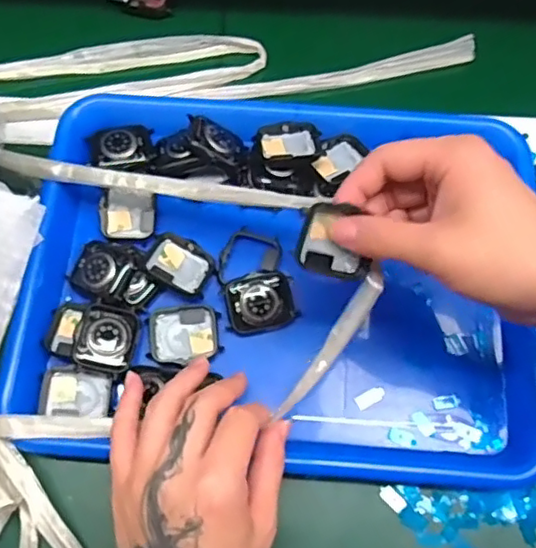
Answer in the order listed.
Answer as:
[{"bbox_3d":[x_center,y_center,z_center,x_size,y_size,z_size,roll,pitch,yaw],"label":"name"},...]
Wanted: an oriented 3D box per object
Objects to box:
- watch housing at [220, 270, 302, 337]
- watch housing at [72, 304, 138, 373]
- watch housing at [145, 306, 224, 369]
[{"bbox_3d":[-0.005,0.019,0.406,0.047,0.012,0.036,-14,71,-5],"label":"watch housing"},{"bbox_3d":[-0.103,0.040,0.391,0.035,0.015,0.041,8,71,3],"label":"watch housing"},{"bbox_3d":[-0.055,0.040,0.403,0.046,0.006,0.039,-6,71,-2],"label":"watch housing"}]

